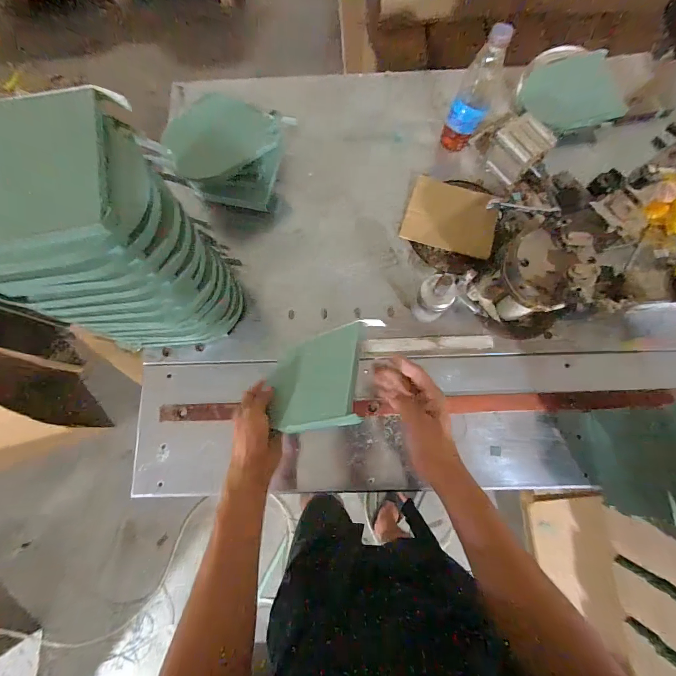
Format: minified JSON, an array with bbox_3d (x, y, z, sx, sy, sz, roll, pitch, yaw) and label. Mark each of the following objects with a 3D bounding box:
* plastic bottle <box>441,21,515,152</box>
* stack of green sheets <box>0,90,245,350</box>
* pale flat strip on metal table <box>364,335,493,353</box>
[{"bbox_3d":[0.238,-0.422,0.602,0.065,0.196,0.055,26,78,7],"label":"plastic bottle"},{"bbox_3d":[-0.274,-0.102,0.444,0.199,0.365,0.207,34,80,9],"label":"stack of green sheets"},{"bbox_3d":[0.161,0.009,0.593,0.221,0.011,0.022,-2,79,0],"label":"pale flat strip on metal table"}]

